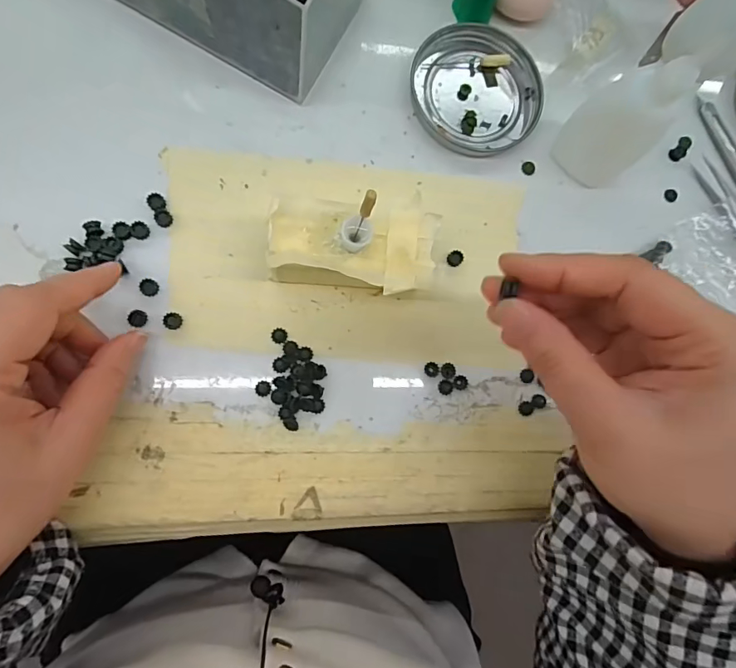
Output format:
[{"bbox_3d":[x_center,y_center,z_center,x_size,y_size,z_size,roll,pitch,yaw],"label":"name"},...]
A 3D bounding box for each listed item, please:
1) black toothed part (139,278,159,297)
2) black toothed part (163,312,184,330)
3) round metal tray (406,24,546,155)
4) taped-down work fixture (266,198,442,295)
[{"bbox_3d":[-0.112,-0.024,0.239,0.008,0.007,0.009,30,81,-5],"label":"black toothed part"},{"bbox_3d":[-0.100,-0.007,0.239,0.008,0.008,0.009,25,82,-6],"label":"black toothed part"},{"bbox_3d":[0.067,-0.146,0.278,0.078,0.008,0.078,1,85,-8],"label":"round metal tray"},{"bbox_3d":[-0.010,-0.043,0.239,0.085,0.041,0.047,5,83,-8],"label":"taped-down work fixture"}]

